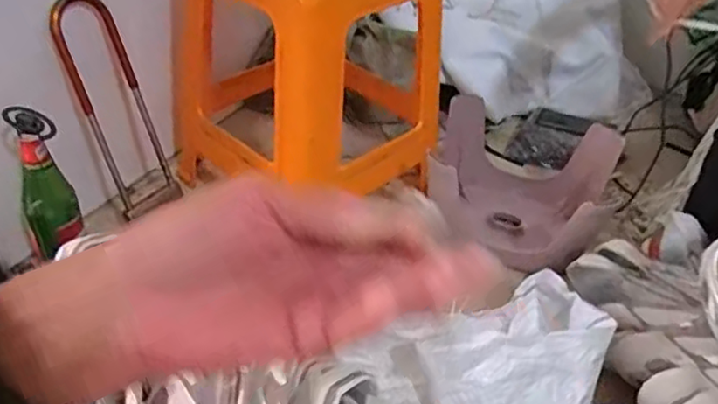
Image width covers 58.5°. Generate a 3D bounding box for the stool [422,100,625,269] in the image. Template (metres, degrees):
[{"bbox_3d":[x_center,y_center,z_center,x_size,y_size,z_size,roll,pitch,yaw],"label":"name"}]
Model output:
[{"bbox_3d":[0.269,-0.026,1.124,0.303,0.176,0.234,19,41,16],"label":"stool"}]

